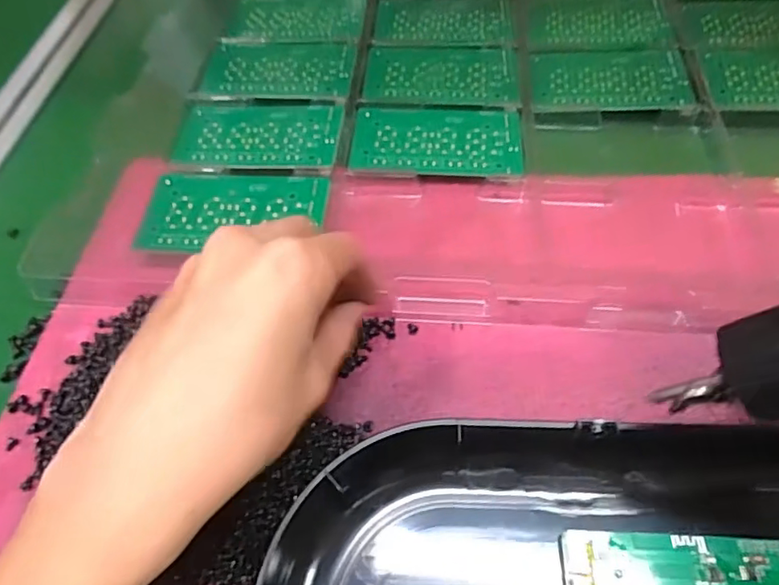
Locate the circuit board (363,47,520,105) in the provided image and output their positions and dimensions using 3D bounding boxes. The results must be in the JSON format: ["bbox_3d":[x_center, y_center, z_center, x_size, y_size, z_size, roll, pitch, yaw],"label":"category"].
[{"bbox_3d":[0.037,-0.157,0.401,0.106,0.004,0.064,1,58,4],"label":"circuit board"}]

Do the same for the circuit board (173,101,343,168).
[{"bbox_3d":[-0.085,-0.103,0.366,0.105,0.004,0.066,3,58,5],"label":"circuit board"}]

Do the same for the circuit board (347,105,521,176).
[{"bbox_3d":[0.030,-0.098,0.359,0.105,0.006,0.060,2,58,5],"label":"circuit board"}]

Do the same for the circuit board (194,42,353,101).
[{"bbox_3d":[-0.080,-0.161,0.409,0.106,0.004,0.065,4,58,6],"label":"circuit board"}]

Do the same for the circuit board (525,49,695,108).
[{"bbox_3d":[0.153,-0.152,0.394,0.106,0.004,0.060,-1,58,3],"label":"circuit board"}]

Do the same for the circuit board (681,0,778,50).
[{"bbox_3d":[0.276,-0.200,0.420,0.102,0.005,0.065,-1,58,3],"label":"circuit board"}]

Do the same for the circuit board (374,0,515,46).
[{"bbox_3d":[0.043,-0.212,0.438,0.103,0.004,0.062,2,58,5],"label":"circuit board"}]

